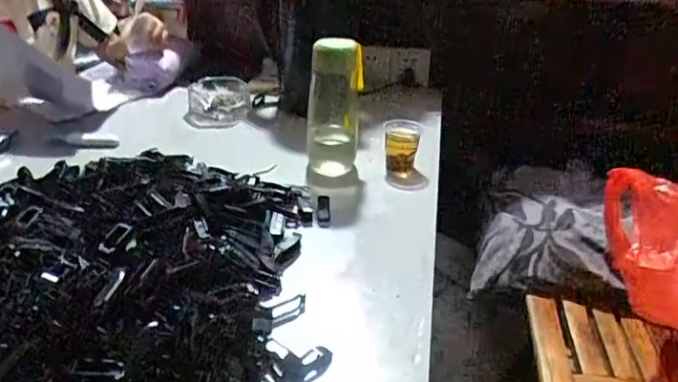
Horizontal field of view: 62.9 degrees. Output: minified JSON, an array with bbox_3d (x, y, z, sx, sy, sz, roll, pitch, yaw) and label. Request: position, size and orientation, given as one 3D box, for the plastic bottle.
[{"bbox_3d":[-0.006,-0.132,0.836,0.080,0.194,0.077,2,28,-1],"label":"plastic bottle"}]

